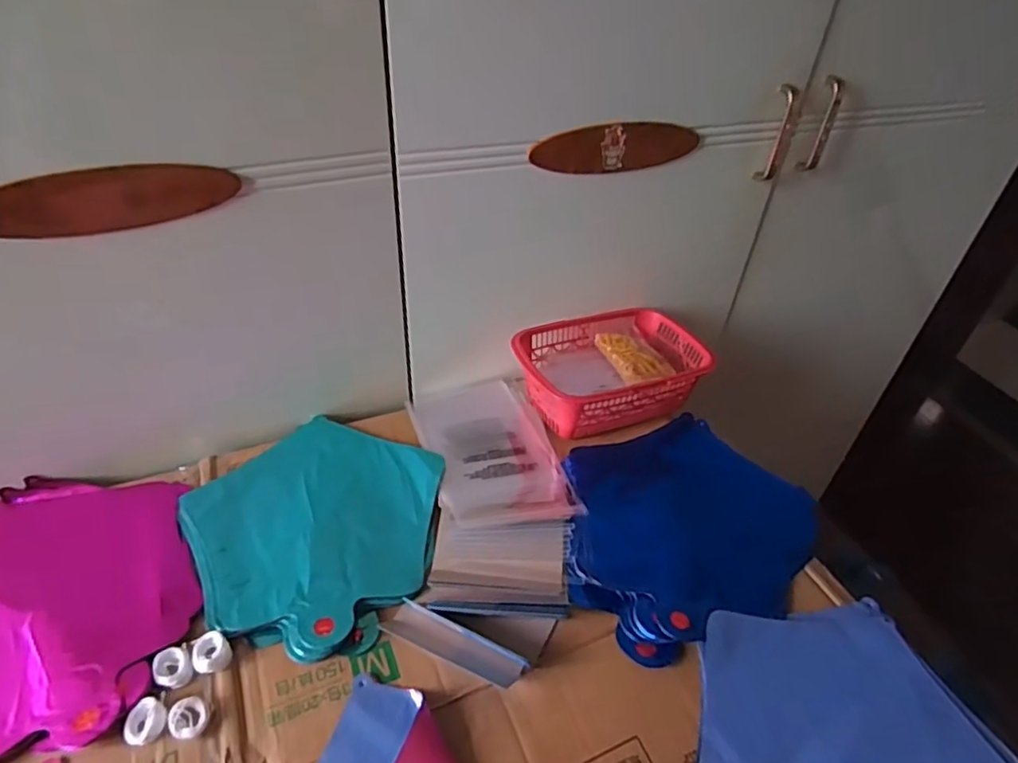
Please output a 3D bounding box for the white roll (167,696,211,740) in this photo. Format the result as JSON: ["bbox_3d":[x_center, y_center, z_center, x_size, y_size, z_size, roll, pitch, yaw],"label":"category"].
[{"bbox_3d":[-0.226,0.237,0.428,0.025,0.012,0.025,3,40,-3],"label":"white roll"}]

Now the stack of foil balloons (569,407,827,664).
[{"bbox_3d":[0.161,0.128,0.585,0.244,0.025,0.223,-12,43,-19],"label":"stack of foil balloons"}]

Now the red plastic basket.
[{"bbox_3d":[0.114,-0.017,0.713,0.222,0.064,0.148,-12,43,-20],"label":"red plastic basket"}]

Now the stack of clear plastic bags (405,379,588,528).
[{"bbox_3d":[-0.023,0.072,0.656,0.133,0.033,0.223,-9,42,-17],"label":"stack of clear plastic bags"}]

